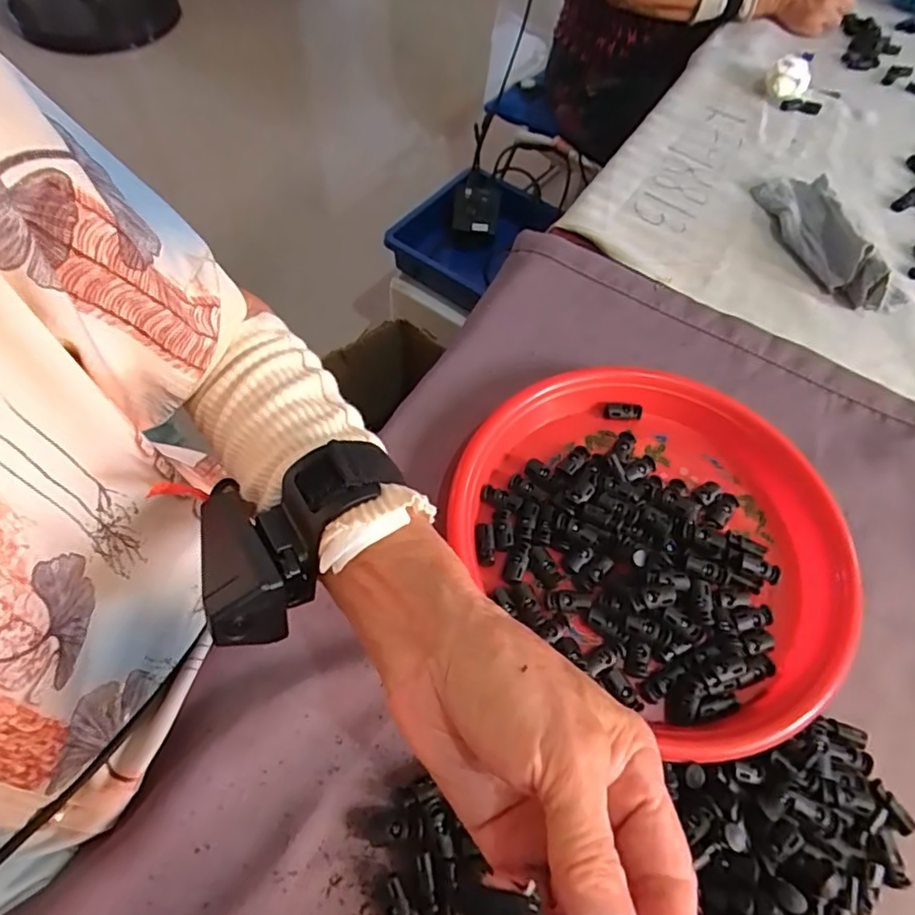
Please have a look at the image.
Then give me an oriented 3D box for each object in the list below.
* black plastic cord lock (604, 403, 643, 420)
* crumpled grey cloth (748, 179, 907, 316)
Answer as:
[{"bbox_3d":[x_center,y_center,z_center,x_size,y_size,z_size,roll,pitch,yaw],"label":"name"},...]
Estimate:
[{"bbox_3d":[0.126,-0.035,0.446,0.027,0.006,0.013,3,92,-3],"label":"black plastic cord lock"},{"bbox_3d":[0.353,-0.215,0.551,0.073,0.040,0.181,-8,61,-9],"label":"crumpled grey cloth"}]

